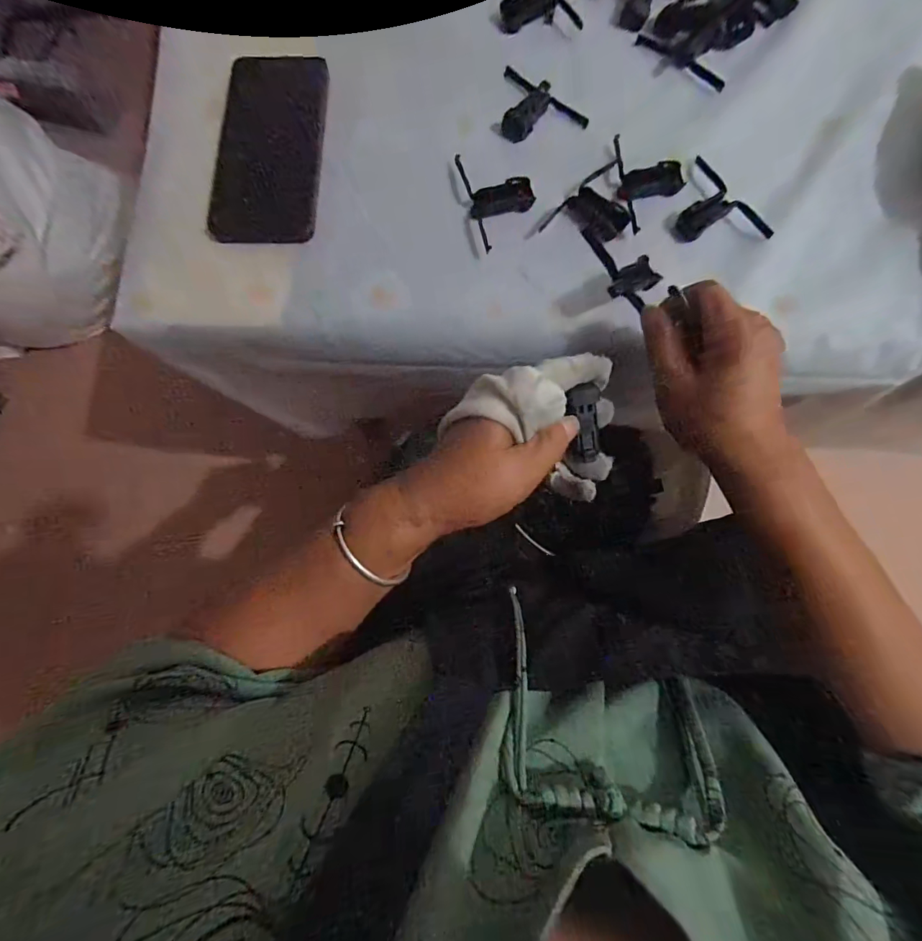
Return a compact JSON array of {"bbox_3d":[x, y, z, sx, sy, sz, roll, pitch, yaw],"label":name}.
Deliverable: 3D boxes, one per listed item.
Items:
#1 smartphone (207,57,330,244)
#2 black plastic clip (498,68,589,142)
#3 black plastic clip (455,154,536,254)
[{"bbox_3d":[-0.150,-0.256,0.355,0.079,0.008,0.169,2,78,0],"label":"smartphone"},{"bbox_3d":[0.054,-0.290,0.359,0.082,0.010,0.053,42,81,8],"label":"black plastic clip"},{"bbox_3d":[0.031,-0.209,0.342,0.050,0.011,0.080,-17,79,-4],"label":"black plastic clip"}]

